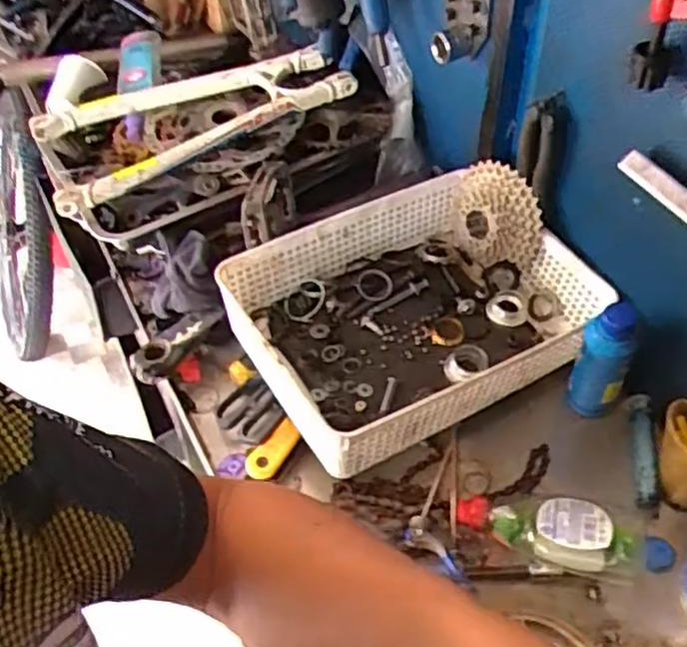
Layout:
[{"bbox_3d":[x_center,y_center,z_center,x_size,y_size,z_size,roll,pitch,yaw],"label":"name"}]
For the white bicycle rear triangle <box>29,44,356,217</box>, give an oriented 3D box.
[{"bbox_3d":[-0.190,-0.263,0.887,0.380,0.034,0.168,-26,54,-16],"label":"white bicycle rear triangle"}]

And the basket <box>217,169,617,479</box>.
[{"bbox_3d":[0.072,-0.015,0.734,0.331,0.089,0.247,-26,54,-17],"label":"basket"}]

